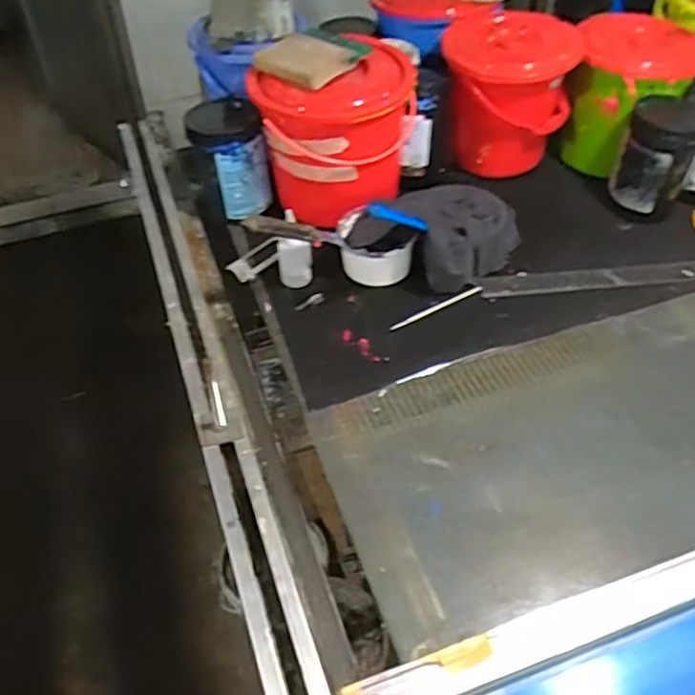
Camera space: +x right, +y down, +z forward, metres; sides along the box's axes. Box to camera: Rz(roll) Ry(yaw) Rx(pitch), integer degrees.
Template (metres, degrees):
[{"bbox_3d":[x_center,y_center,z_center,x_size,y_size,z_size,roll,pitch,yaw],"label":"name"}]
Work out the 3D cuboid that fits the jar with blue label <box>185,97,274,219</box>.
[{"bbox_3d":[-0.179,-0.278,1.013,0.109,0.142,0.125,-11,46,-11],"label":"jar with blue label"}]

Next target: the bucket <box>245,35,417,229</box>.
[{"bbox_3d":[-0.020,-0.306,0.953,0.222,0.205,0.183,3,45,3],"label":"bucket"}]

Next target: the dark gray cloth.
[{"bbox_3d":[0.147,-0.158,0.954,0.156,0.102,0.149,-28,52,-25],"label":"dark gray cloth"}]

